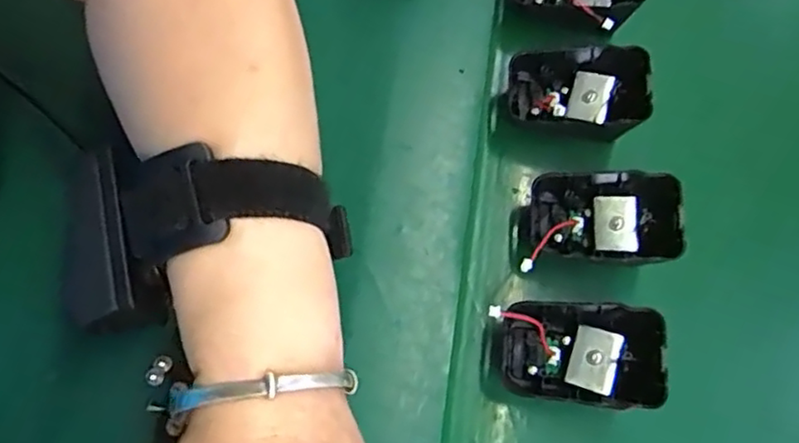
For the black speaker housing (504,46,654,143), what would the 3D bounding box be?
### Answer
[{"bbox_3d":[0.091,-0.067,0.339,0.068,0.030,0.046,11,68,6],"label":"black speaker housing"}]

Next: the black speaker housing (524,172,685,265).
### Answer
[{"bbox_3d":[0.098,0.000,0.320,0.067,0.033,0.044,7,68,4],"label":"black speaker housing"}]

